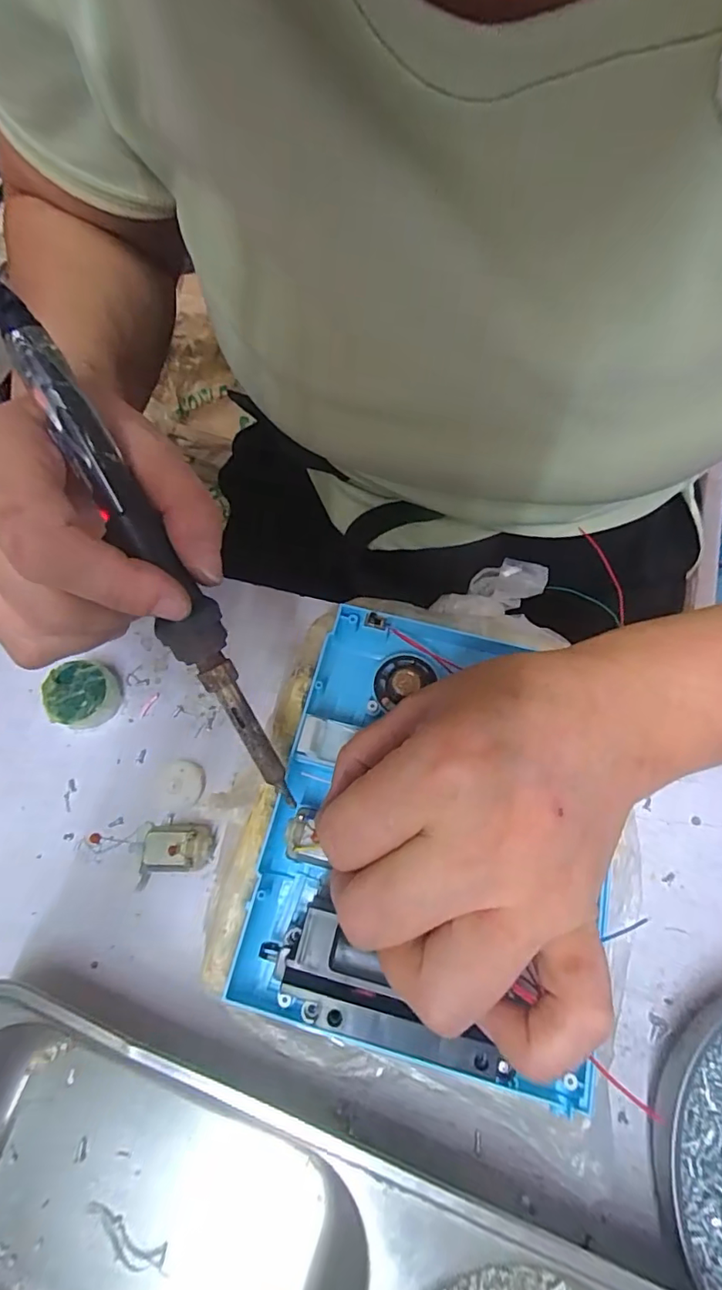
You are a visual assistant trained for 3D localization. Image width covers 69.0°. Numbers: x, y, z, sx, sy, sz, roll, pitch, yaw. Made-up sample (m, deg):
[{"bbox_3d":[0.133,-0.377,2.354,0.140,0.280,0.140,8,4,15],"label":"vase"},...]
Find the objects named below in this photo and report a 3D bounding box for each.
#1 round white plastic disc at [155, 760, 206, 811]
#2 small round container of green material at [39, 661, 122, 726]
[{"bbox_3d":[-0.088,0.067,0.254,0.023,0.005,0.022,0,67,0],"label":"round white plastic disc"},{"bbox_3d":[-0.141,0.026,0.265,0.031,0.019,0.032,0,67,0],"label":"small round container of green material"}]

